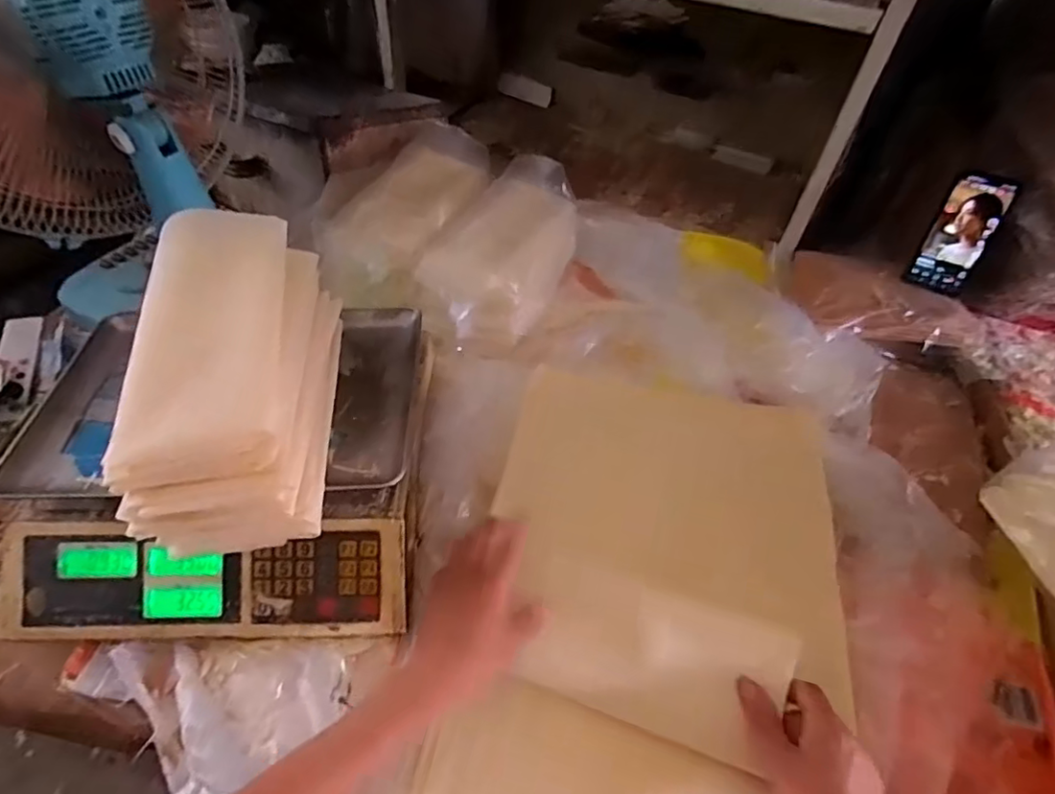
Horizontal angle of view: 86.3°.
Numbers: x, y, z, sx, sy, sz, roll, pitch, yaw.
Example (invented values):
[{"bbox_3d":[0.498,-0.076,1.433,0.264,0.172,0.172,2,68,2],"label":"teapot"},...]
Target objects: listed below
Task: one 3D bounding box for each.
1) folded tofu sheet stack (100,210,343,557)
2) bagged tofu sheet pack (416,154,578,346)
[{"bbox_3d":[-0.239,-0.021,0.471,0.131,0.147,0.251,-3,49,-7],"label":"folded tofu sheet stack"},{"bbox_3d":[-0.027,-0.198,0.757,0.152,0.112,0.309,16,49,10],"label":"bagged tofu sheet pack"}]

